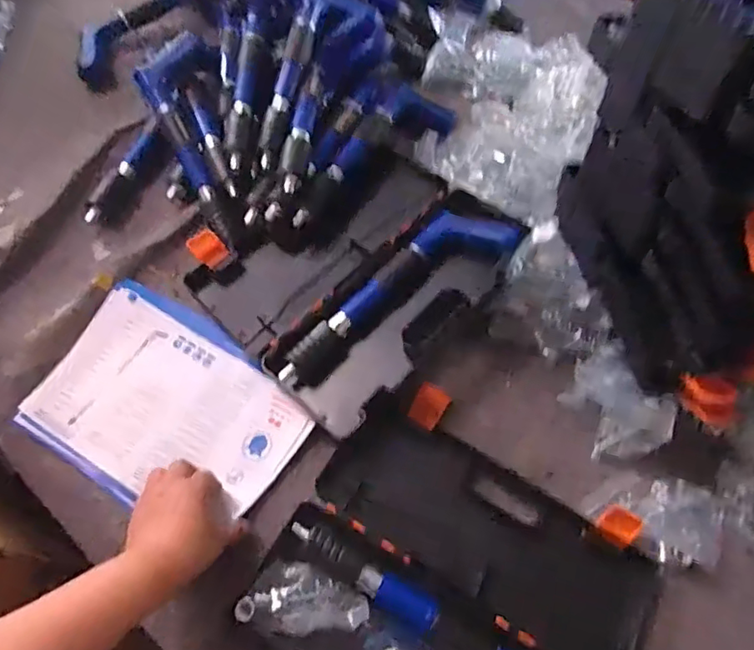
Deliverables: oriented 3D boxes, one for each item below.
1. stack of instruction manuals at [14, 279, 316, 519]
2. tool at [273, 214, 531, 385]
[{"bbox_3d":[-0.228,0.088,0.634,0.284,0.023,0.204,28,62,11],"label":"stack of instruction manuals"},{"bbox_3d":[0.017,-0.046,0.681,0.327,0.061,0.097,-30,67,-19],"label":"tool"}]

